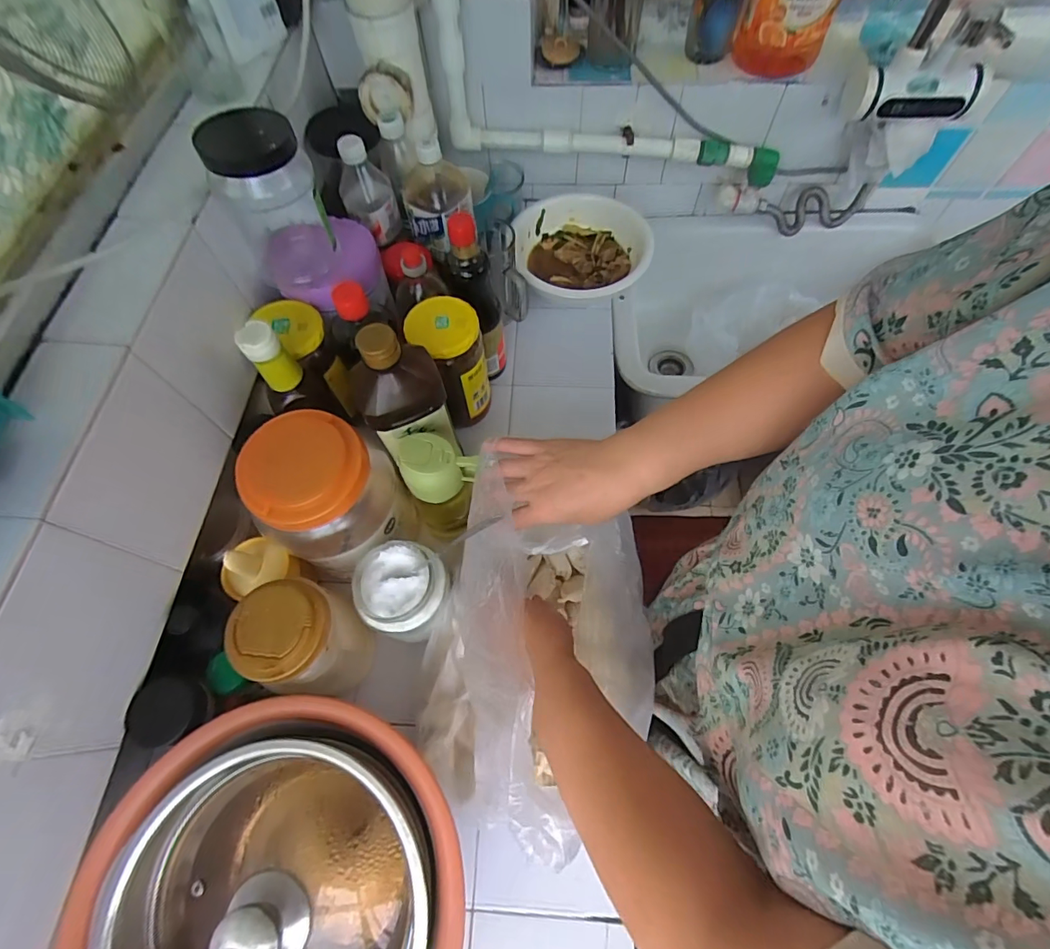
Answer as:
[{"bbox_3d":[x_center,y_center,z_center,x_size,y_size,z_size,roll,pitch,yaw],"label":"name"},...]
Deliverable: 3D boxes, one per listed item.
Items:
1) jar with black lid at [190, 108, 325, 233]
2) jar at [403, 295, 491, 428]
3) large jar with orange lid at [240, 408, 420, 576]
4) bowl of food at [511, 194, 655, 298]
[{"bbox_3d":[-0.259,-0.283,0.495,0.090,0.144,0.084,-1,65,1],"label":"jar with black lid"},{"bbox_3d":[-0.090,-0.136,0.596,0.078,0.154,0.073,-1,65,1],"label":"jar"},{"bbox_3d":[-0.199,0.033,0.514,0.109,0.191,0.119,-1,65,1],"label":"large jar with orange lid"},{"bbox_3d":[0.092,-0.352,0.747,0.205,0.062,0.219,-1,65,1],"label":"bowl of food"}]

